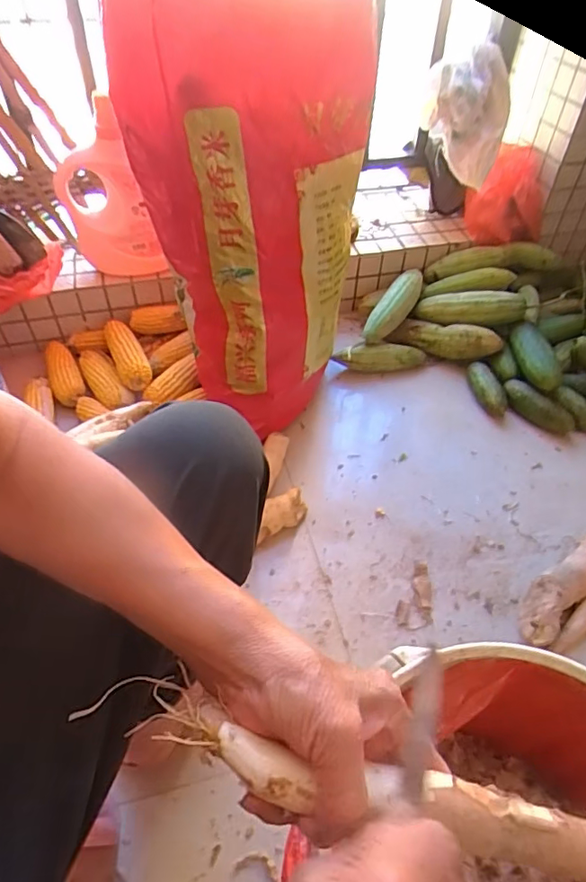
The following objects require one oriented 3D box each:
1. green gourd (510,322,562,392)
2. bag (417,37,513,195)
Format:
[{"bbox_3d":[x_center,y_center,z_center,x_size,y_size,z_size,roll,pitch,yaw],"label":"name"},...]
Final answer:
[{"bbox_3d":[0.463,-0.165,1.045,0.062,0.061,0.179,2,49,-1],"label":"green gourd"},{"bbox_3d":[0.365,-0.699,1.160,0.179,0.219,0.157,13,50,9],"label":"bag"}]

